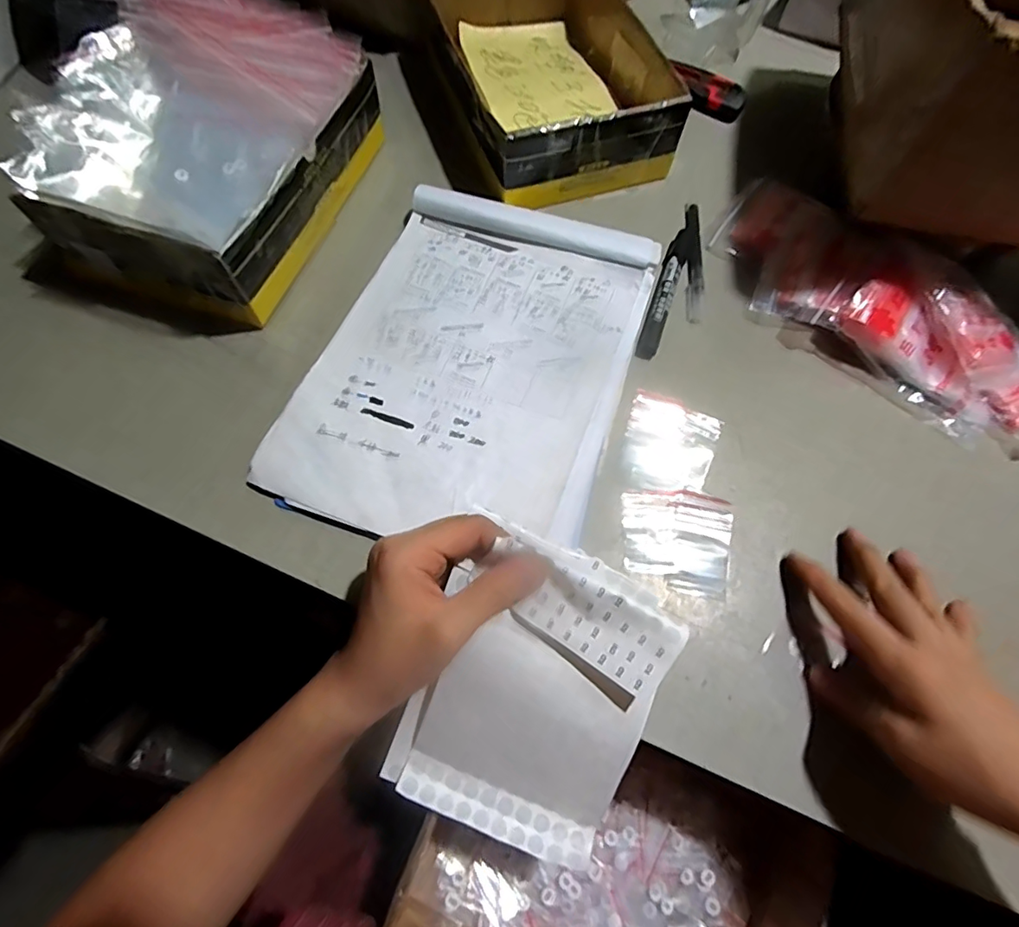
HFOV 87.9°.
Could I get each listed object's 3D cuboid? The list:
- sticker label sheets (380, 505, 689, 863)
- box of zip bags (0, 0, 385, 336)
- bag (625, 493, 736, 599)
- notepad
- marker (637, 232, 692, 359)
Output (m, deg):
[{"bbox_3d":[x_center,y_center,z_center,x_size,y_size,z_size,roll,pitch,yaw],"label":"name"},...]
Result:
[{"bbox_3d":[0.014,0.139,0.320,0.135,0.022,0.181,20,99,3],"label":"sticker label sheets"},{"bbox_3d":[-0.255,-0.258,0.433,0.200,0.103,0.258,17,67,6],"label":"box of zip bags"},{"bbox_3d":[0.117,0.053,0.369,0.075,0.009,0.071,11,67,3],"label":"bag"},{"bbox_3d":[-0.024,-0.082,0.410,0.228,0.021,0.302,18,67,6],"label":"notepad"},{"bbox_3d":[0.134,-0.150,0.450,0.017,0.012,0.146,20,67,7],"label":"marker"}]

